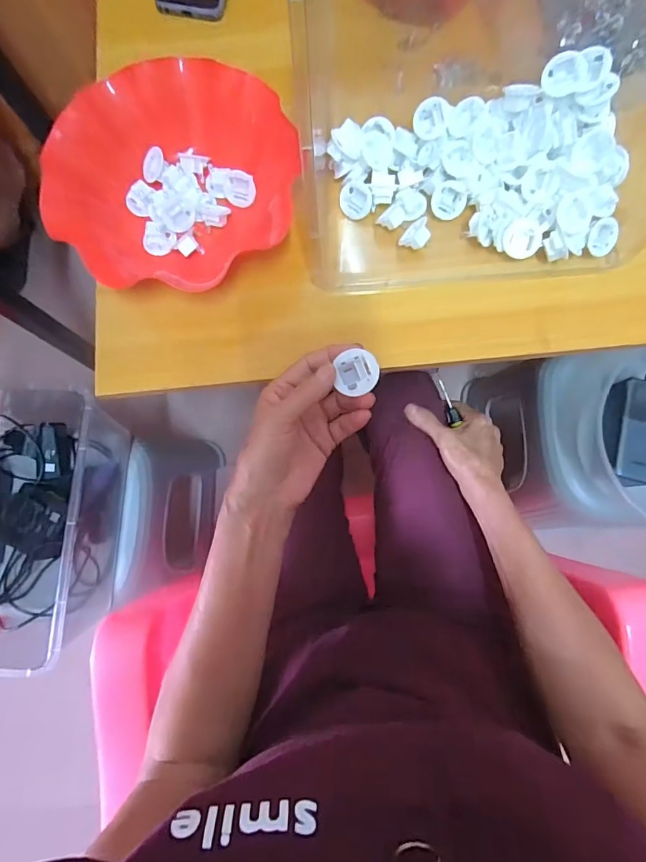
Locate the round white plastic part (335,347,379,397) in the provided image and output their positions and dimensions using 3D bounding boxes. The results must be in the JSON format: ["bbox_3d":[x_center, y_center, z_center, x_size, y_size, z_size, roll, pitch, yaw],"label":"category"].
[{"bbox_3d":[0.024,-0.040,0.306,0.028,0.008,0.029,-8,80,0],"label":"round white plastic part"}]

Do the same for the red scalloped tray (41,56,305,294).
[{"bbox_3d":[-0.135,-0.235,0.421,0.226,0.070,0.189,-10,80,0],"label":"red scalloped tray"}]

